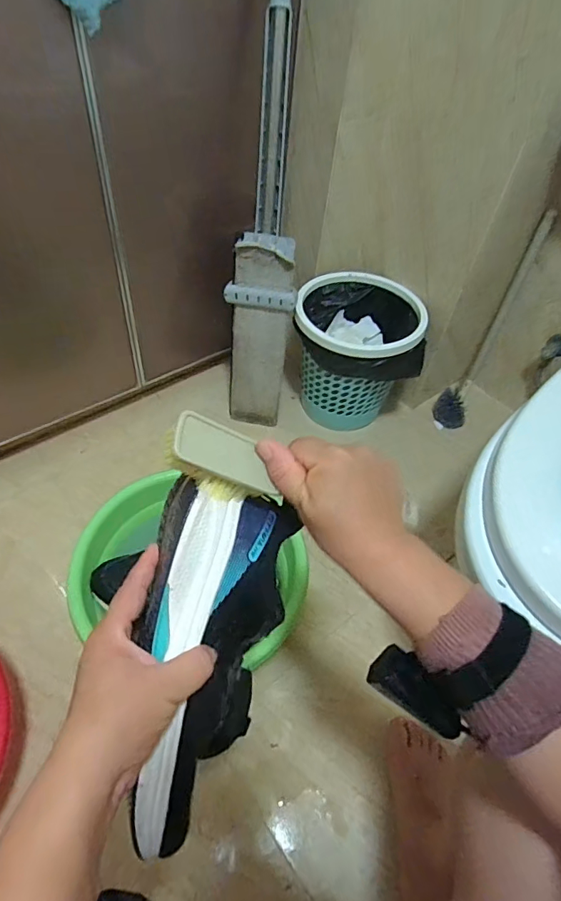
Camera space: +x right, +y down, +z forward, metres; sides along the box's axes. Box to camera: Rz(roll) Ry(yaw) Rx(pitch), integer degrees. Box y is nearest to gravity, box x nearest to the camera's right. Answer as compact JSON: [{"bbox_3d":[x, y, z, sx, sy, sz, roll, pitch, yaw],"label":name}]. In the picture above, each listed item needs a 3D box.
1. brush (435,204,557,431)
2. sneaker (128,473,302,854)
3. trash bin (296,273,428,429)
[{"bbox_3d":[0.477,-0.274,1.072,0.075,0.497,0.080,28,31,17],"label":"brush"},{"bbox_3d":[-0.052,0.157,0.352,0.095,0.080,0.254,8,87,0],"label":"sneaker"},{"bbox_3d":[0.159,-0.219,1.085,0.252,0.273,0.252,3,50,-3],"label":"trash bin"}]

